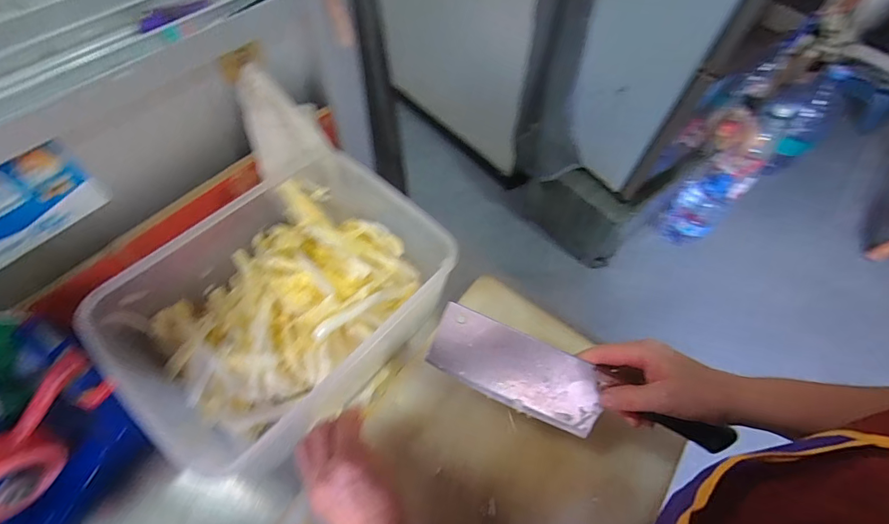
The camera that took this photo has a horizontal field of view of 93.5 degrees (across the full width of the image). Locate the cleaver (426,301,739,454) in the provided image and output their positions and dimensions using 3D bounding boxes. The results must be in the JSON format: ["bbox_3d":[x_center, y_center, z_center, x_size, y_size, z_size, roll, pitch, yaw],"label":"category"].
[{"bbox_3d":[0.123,0.124,0.410,0.279,0.092,0.023,21,27,5],"label":"cleaver"}]

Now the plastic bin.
[{"bbox_3d":[-0.183,0.034,0.486,0.324,0.139,0.254,-39,68,-24],"label":"plastic bin"}]

